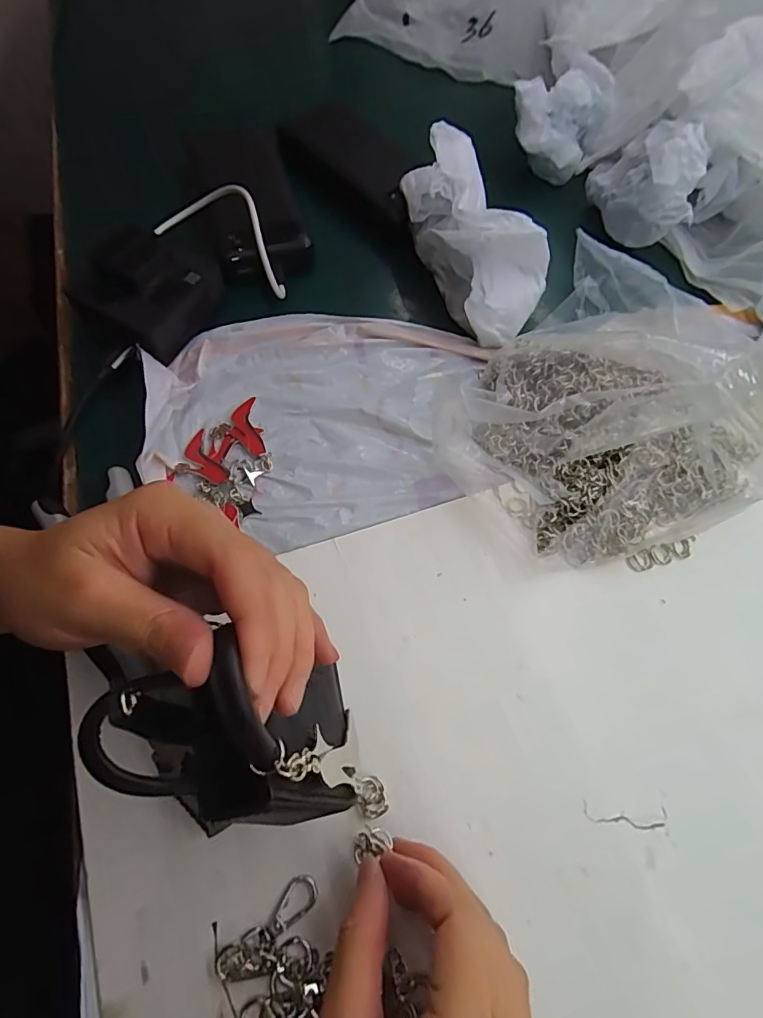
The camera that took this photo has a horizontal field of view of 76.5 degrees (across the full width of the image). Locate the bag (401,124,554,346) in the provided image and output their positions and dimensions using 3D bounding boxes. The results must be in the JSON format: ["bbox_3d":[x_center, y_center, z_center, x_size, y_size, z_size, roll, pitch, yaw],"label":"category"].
[{"bbox_3d":[0.069,-0.194,0.344,0.070,0.069,0.145,-18,70,-10],"label":"bag"}]

